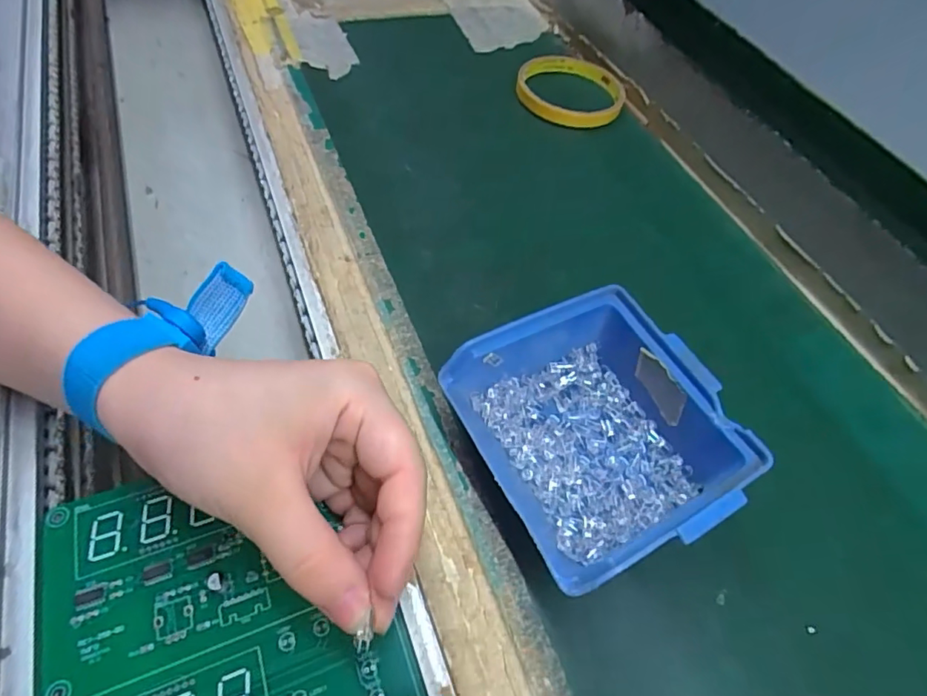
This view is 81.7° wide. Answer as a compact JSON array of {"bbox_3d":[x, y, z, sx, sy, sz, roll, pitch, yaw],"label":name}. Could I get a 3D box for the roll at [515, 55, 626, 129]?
[{"bbox_3d":[0.084,-0.201,0.420,0.082,0.014,0.079,3,56,-4],"label":"roll"}]

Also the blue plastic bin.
[{"bbox_3d":[0.054,0.037,0.226,0.094,0.049,0.100,-22,62,-19],"label":"blue plastic bin"}]

